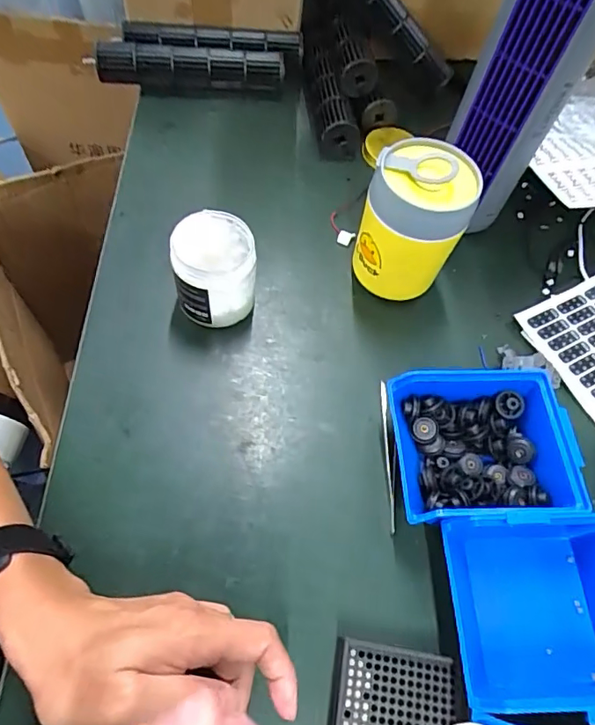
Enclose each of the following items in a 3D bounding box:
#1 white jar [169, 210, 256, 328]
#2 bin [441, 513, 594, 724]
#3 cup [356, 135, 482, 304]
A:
[{"bbox_3d":[-0.076,-0.082,0.460,0.074,0.088,0.075,-3,62,-7],"label":"white jar"},{"bbox_3d":[0.175,0.174,0.349,0.138,0.065,0.121,1,62,-5],"label":"bin"},{"bbox_3d":[0.103,-0.126,0.469,0.089,0.139,0.088,12,61,1],"label":"cup"}]

